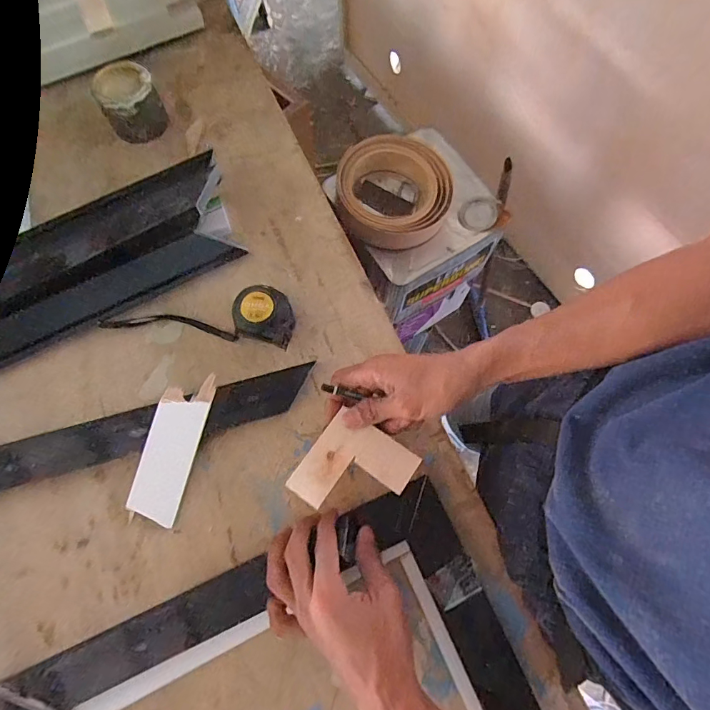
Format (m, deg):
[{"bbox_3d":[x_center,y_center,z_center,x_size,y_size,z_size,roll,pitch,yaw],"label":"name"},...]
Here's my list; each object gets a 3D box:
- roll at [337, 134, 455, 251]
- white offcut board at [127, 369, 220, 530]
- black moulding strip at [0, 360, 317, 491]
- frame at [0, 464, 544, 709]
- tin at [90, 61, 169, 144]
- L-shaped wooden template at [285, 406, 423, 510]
[{"bbox_3d":[0.062,-0.262,0.699,0.173,0.054,0.183,0,73,0],"label":"roll"},{"bbox_3d":[-0.184,0.092,0.442,0.048,0.008,0.145,17,80,-14],"label":"white offcut board"},{"bbox_3d":[-0.231,0.081,0.453,0.380,0.019,0.043,-15,73,-5],"label":"black moulding strip"},{"bbox_3d":[-0.026,0.386,0.348,0.420,0.034,0.479,-24,73,-9],"label":"frame"},{"bbox_3d":[-0.286,-0.321,0.561,0.070,0.062,0.067,0,73,0],"label":"tin"},{"bbox_3d":[-0.001,0.107,0.402,0.089,0.004,0.089,34,74,10],"label":"L-shaped wooden template"}]

